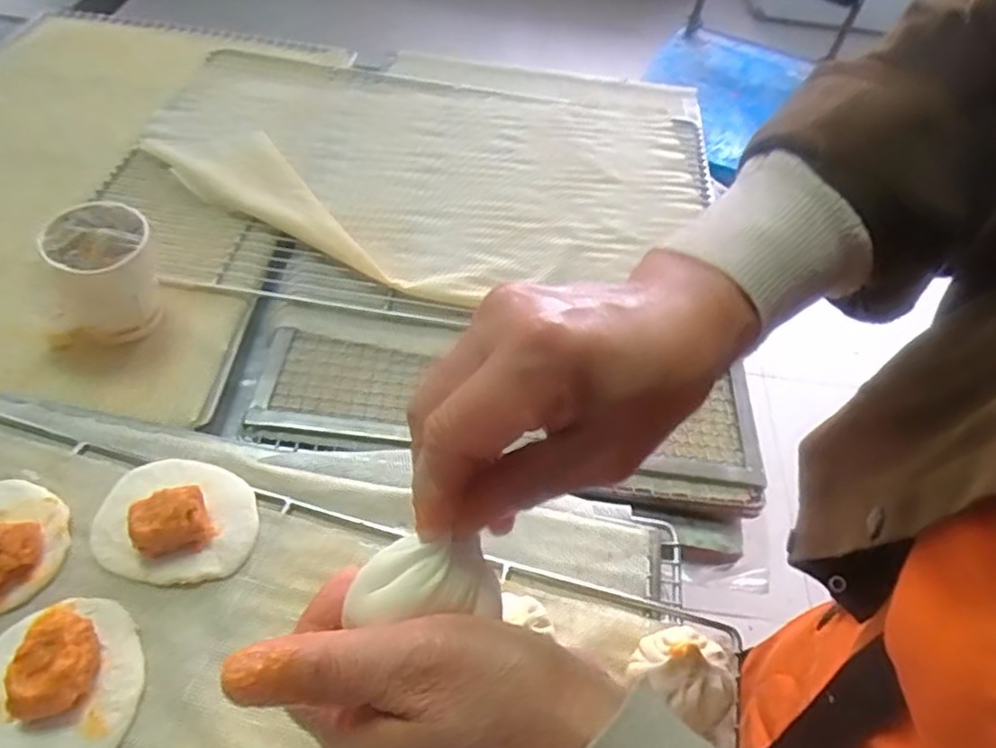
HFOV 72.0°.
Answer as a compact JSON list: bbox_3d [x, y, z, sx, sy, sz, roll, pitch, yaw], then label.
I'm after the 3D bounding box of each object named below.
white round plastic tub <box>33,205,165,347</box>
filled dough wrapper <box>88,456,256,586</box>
[{"bbox_3d":[-0.296,-0.076,0.519,0.078,0.081,0.078,3,50,-3],"label":"white round plastic tub"},{"bbox_3d":[-0.194,0.081,0.410,0.094,0.034,0.081,18,51,8],"label":"filled dough wrapper"}]

